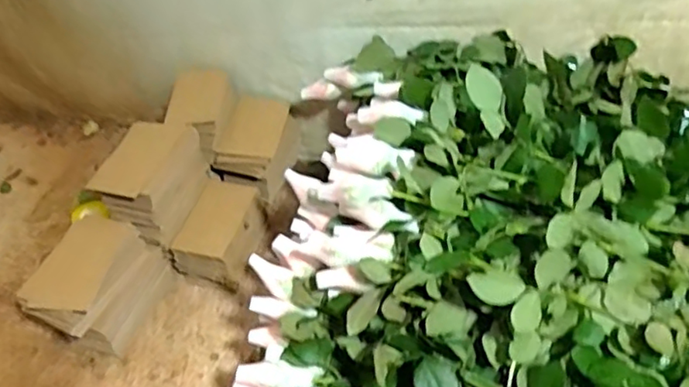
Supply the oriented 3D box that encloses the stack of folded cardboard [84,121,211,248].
[{"bbox_3d":[-0.272,-0.020,0.850,0.106,0.093,0.162,6,46,10],"label":"stack of folded cardboard"}]

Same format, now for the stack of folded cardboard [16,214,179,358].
[{"bbox_3d":[-0.318,0.122,0.791,0.091,0.138,0.167,14,48,17],"label":"stack of folded cardboard"}]

